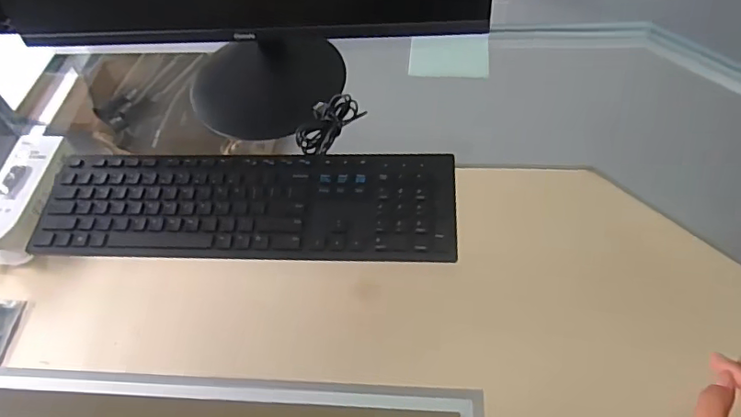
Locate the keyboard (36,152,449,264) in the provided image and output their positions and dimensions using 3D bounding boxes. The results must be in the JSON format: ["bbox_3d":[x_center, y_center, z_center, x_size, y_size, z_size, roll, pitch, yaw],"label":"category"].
[{"bbox_3d":[-0.131,-0.006,0.553,0.428,0.015,0.125,1,56,5],"label":"keyboard"}]

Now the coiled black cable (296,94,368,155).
[{"bbox_3d":[-0.053,-0.099,0.611,0.053,0.025,0.091,25,61,20],"label":"coiled black cable"}]

